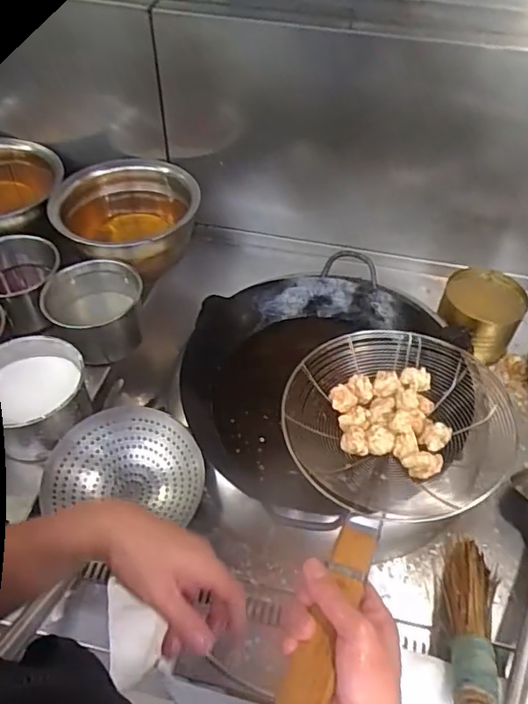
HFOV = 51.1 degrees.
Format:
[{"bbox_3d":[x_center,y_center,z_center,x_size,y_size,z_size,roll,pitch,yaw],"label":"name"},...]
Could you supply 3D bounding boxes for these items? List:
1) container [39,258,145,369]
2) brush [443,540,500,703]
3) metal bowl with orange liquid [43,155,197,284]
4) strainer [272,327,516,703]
[{"bbox_3d":[-0.299,-0.072,1.003,0.169,0.110,0.159,1,48,-1],"label":"container"},{"bbox_3d":[0.275,0.347,0.726,0.073,0.045,0.271,15,26,11],"label":"brush"},{"bbox_3d":[-0.286,-0.275,1.149,0.281,0.129,0.279,1,48,-1],"label":"metal bowl with orange liquid"},{"bbox_3d":[0.095,0.142,0.577,0.211,0.100,0.504,15,35,12],"label":"strainer"}]

